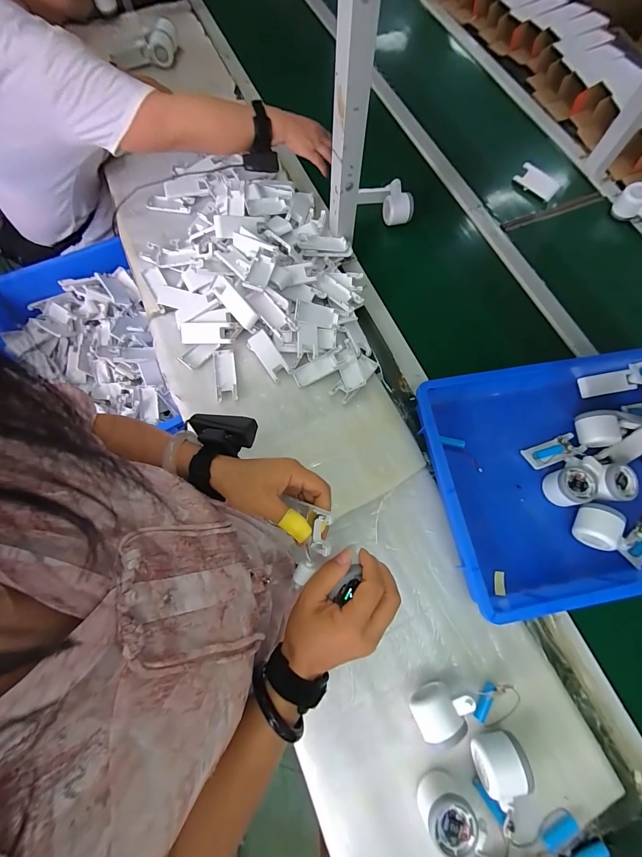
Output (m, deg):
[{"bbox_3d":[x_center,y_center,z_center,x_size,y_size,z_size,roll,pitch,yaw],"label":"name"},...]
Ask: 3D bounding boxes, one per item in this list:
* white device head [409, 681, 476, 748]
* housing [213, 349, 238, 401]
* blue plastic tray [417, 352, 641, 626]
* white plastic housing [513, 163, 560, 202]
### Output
[{"bbox_3d":[0.163,0.381,0.453,0.075,0.059,0.057,-20,73,-8],"label":"white device head"},{"bbox_3d":[-0.181,-0.100,0.634,0.039,0.011,0.097,-7,72,-4],"label":"housing"},{"bbox_3d":[0.448,0.064,0.560,0.521,0.070,0.365,-9,72,-4],"label":"blue plastic tray"},{"bbox_3d":[0.526,-0.602,0.819,0.102,0.036,0.034,32,74,9],"label":"white plastic housing"}]

